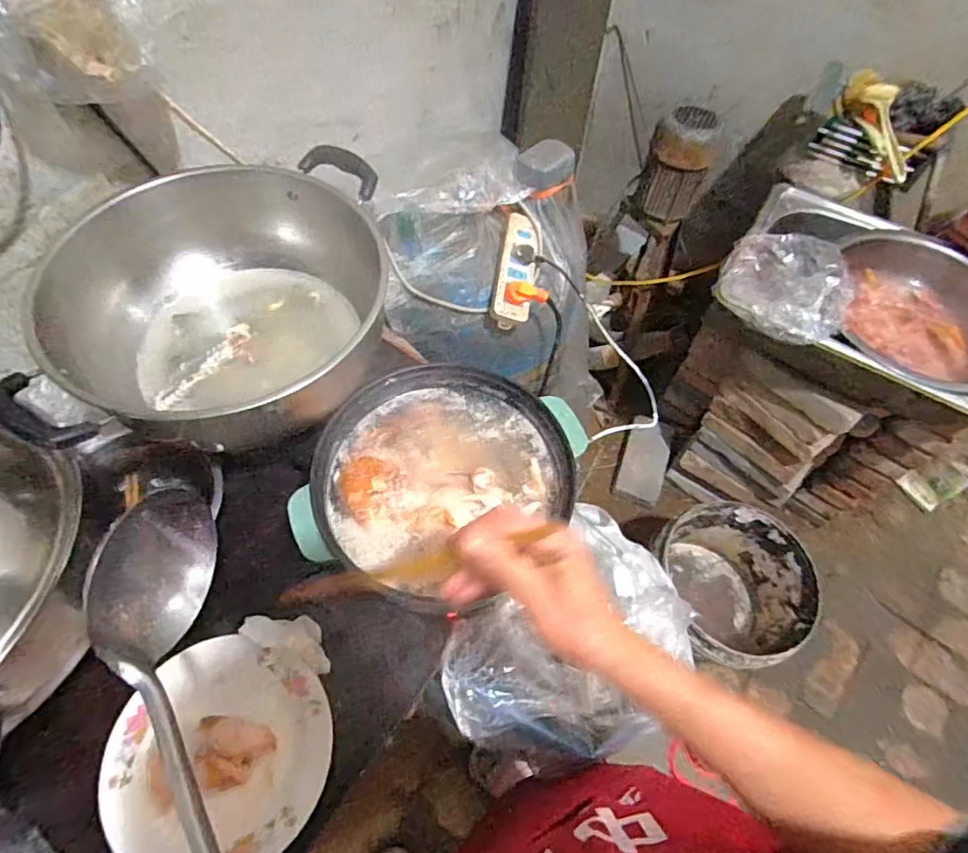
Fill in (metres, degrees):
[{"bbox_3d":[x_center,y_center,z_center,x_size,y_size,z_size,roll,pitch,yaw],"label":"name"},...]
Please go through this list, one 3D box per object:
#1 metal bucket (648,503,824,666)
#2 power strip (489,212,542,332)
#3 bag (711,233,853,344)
[{"bbox_3d":[0.489,0.339,1.142,0.274,0.265,0.296,2,60,-3],"label":"metal bucket"},{"bbox_3d":[0.053,-0.242,0.839,0.067,0.046,0.182,10,82,2],"label":"power strip"},{"bbox_3d":[0.524,-0.254,0.943,0.209,0.078,0.216,33,64,14],"label":"bag"}]

